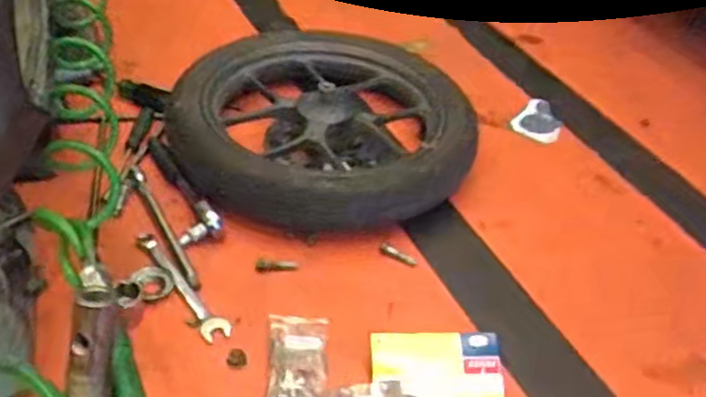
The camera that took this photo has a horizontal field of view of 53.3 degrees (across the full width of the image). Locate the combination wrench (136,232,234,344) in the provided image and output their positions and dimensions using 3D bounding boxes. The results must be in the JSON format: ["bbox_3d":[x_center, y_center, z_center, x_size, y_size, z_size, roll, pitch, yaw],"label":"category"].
[{"bbox_3d":[-0.218,0.103,0.881,0.036,0.011,0.205,-24,49,-33],"label":"combination wrench"}]

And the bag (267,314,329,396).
[{"bbox_3d":[-0.062,0.183,0.804,0.068,0.015,0.145,4,39,-5],"label":"bag"}]

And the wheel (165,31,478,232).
[{"bbox_3d":[-0.060,-0.110,1.102,0.416,0.088,0.416,1,40,-9],"label":"wheel"}]

